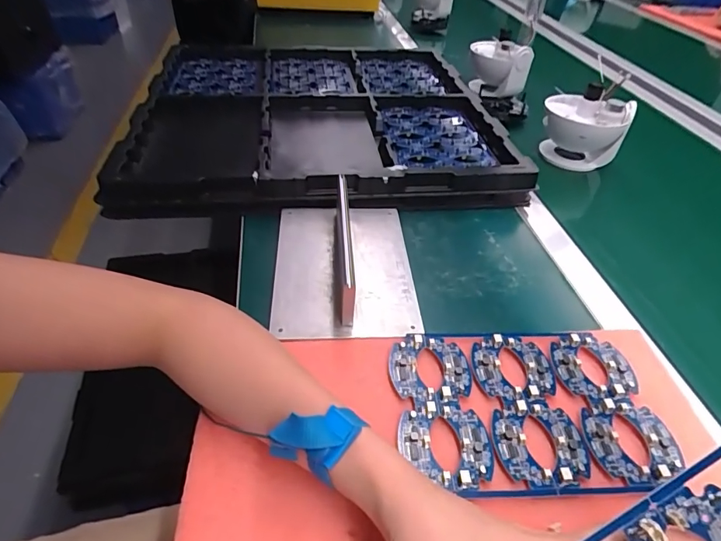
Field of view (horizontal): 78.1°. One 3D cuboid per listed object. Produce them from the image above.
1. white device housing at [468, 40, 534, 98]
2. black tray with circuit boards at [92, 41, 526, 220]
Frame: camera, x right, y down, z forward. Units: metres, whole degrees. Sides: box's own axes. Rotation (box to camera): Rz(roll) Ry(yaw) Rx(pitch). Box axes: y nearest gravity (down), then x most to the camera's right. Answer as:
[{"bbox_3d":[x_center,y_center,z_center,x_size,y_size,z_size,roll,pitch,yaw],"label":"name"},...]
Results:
[{"bbox_3d":[0.269,-0.396,0.883,0.084,0.110,0.124,-29,52,-33],"label":"white device housing"},{"bbox_3d":[-0.065,-0.263,0.727,0.534,0.046,0.513,-1,42,-8],"label":"black tray with circuit boards"}]

